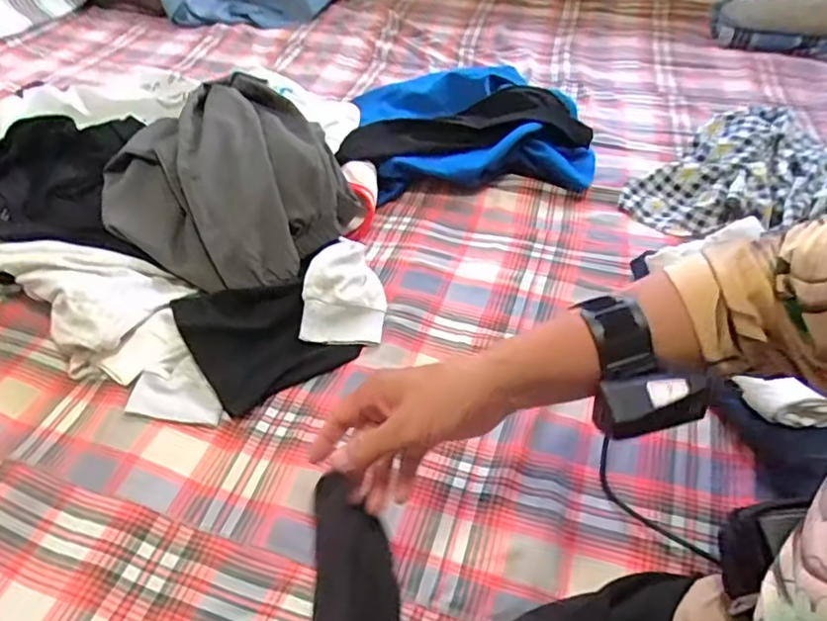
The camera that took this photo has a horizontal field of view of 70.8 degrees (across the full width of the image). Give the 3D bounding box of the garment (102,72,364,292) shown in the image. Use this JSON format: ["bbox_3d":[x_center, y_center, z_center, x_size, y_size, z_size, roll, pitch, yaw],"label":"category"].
[{"bbox_3d":[-0.219,-0.153,0.704,0.262,0.114,0.249,30,52,26],"label":"garment"}]

